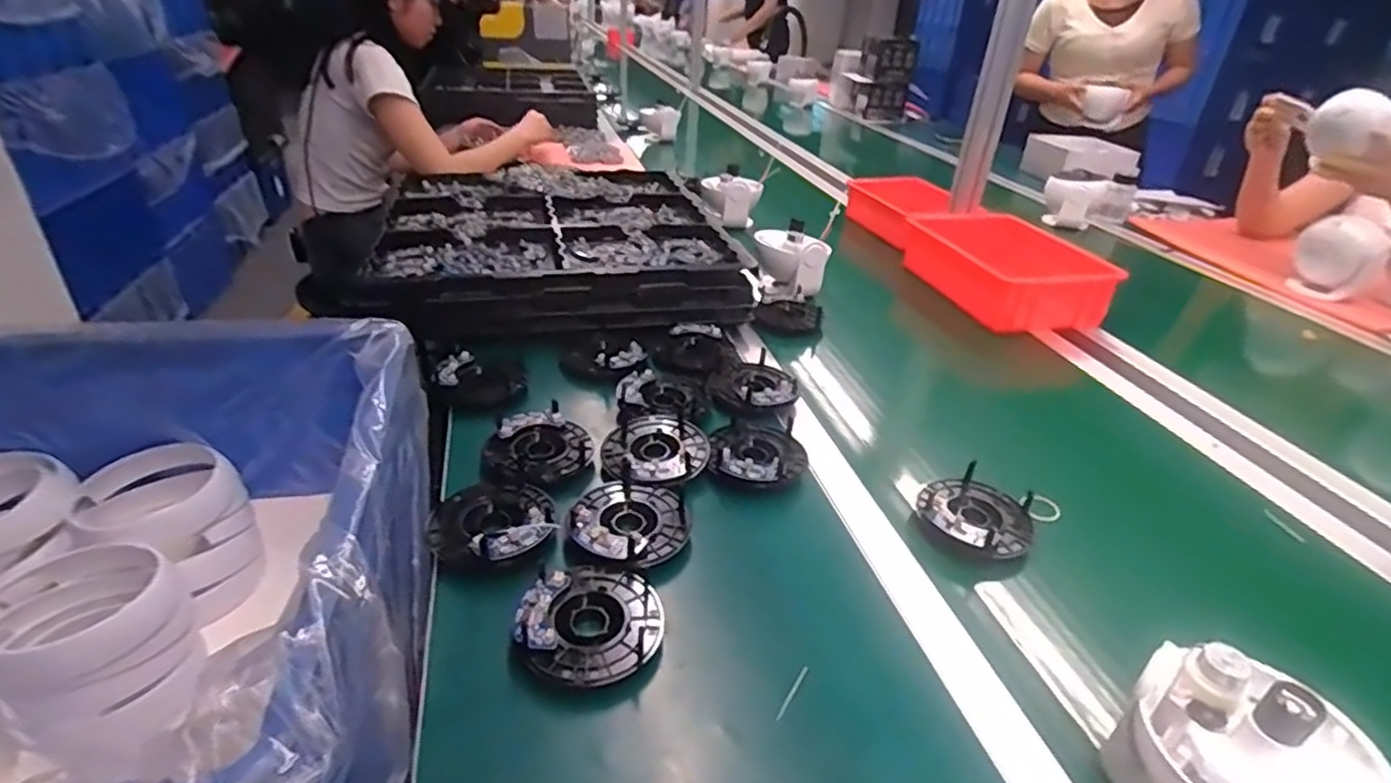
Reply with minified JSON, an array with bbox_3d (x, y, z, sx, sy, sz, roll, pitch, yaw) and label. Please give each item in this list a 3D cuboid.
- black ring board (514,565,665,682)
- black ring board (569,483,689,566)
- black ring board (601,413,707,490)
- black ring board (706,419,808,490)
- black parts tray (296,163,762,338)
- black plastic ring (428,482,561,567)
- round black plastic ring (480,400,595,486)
[{"bbox_3d":[-0.074,0.165,0.495,0.097,0.027,0.098,11,32,11],"label":"black ring board"},{"bbox_3d":[-0.055,0.111,0.584,0.097,0.022,0.096,10,32,9],"label":"black ring board"},{"bbox_3d":[-0.038,0.053,0.673,0.100,0.013,0.112,9,32,8],"label":"black ring board"},{"bbox_3d":[0.061,0.059,0.678,0.094,0.025,0.092,-1,32,-8],"label":"black ring board"},{"bbox_3d":[-0.219,-0.226,1.045,0.493,0.097,0.512,-4,32,-17],"label":"black parts tray"},{"bbox_3d":[-0.168,0.106,0.570,0.097,0.020,0.097,3,31,-2],"label":"black plastic ring"},{"bbox_3d":[-0.150,0.053,0.659,0.093,0.021,0.113,23,36,28],"label":"round black plastic ring"}]

